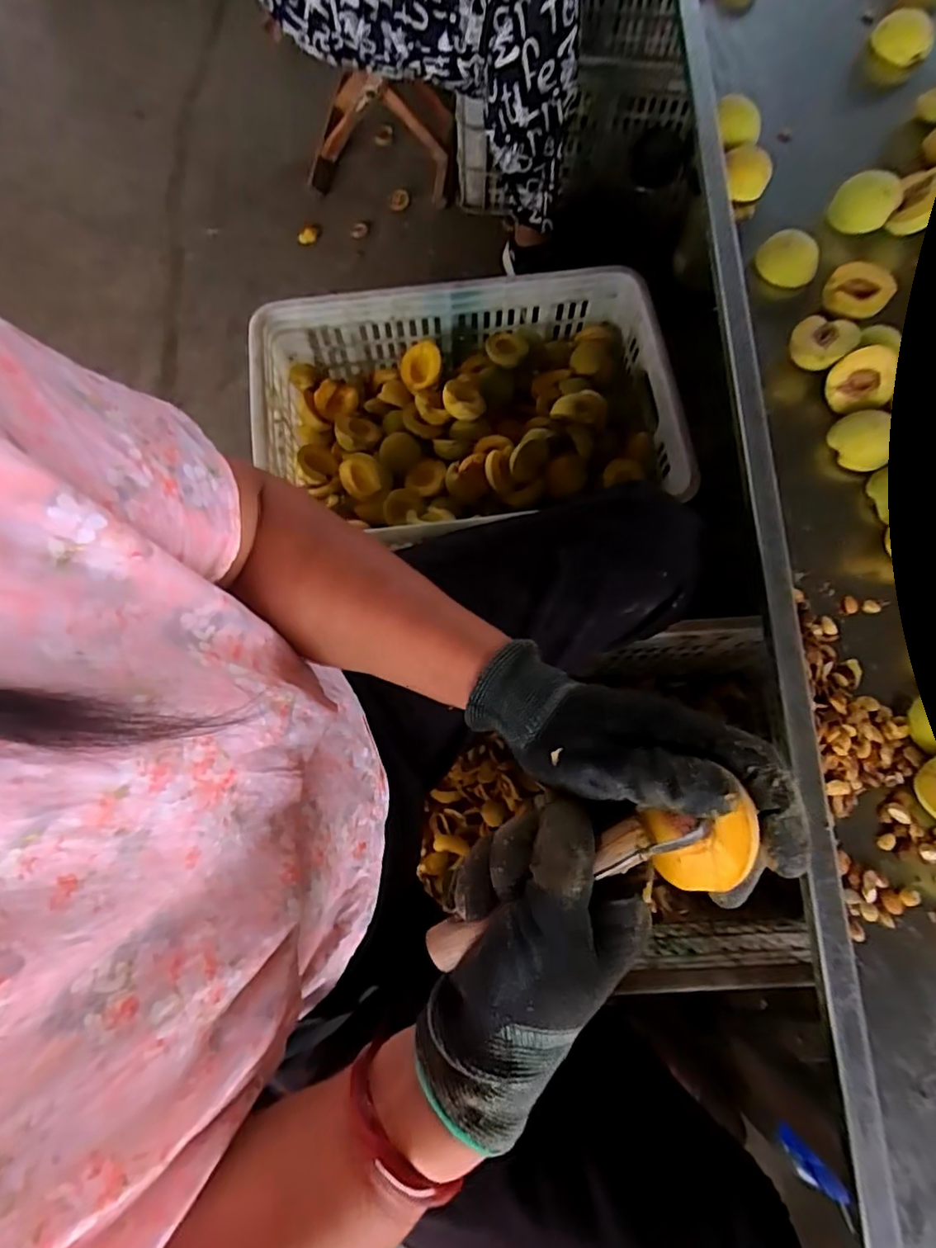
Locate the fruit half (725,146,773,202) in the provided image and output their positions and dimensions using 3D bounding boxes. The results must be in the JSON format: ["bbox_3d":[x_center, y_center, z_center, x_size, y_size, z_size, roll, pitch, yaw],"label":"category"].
[{"bbox_3d":[0.298,-0.485,0.626,0.048,0.027,0.047,0,74,0],"label":"fruit half"}]

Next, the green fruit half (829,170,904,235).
[{"bbox_3d":[0.411,-0.437,0.604,0.058,0.053,0.018,24,49,2],"label":"green fruit half"}]

